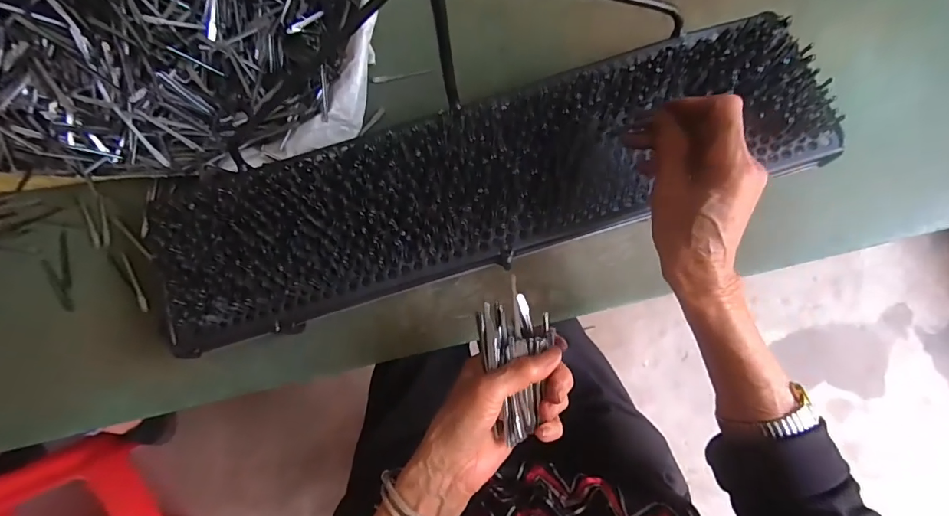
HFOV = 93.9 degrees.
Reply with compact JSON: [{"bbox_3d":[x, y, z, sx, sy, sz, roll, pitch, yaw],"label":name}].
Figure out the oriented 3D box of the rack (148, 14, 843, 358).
[{"bbox_3d":[0.007,-0.069,0.389,0.581,0.034,0.148,-18,80,1],"label":"rack"}]

